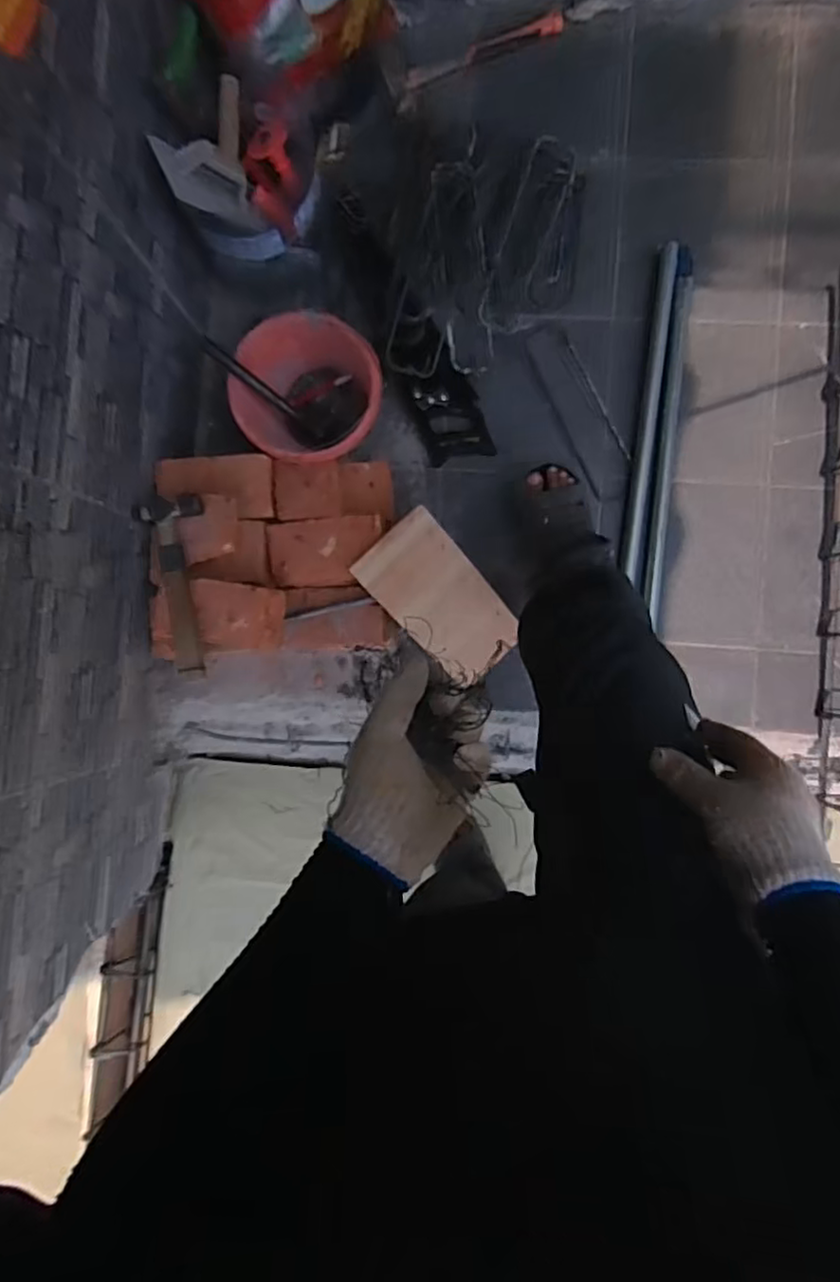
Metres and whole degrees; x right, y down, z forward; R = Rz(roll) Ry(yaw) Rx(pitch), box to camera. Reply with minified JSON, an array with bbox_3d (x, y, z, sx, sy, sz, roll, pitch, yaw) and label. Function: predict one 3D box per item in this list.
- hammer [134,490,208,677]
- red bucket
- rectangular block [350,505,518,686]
[{"bbox_3d":[-0.400,-0.087,1.082,0.110,0.032,0.288,-7,87,5],"label":"hammer"},{"bbox_3d":[-0.194,-0.437,1.191,0.239,0.199,0.246,0,88,5],"label":"red bucket"},{"bbox_3d":[0.041,-0.069,1.168,0.162,0.023,0.308,-42,111,3],"label":"rectangular block"}]

